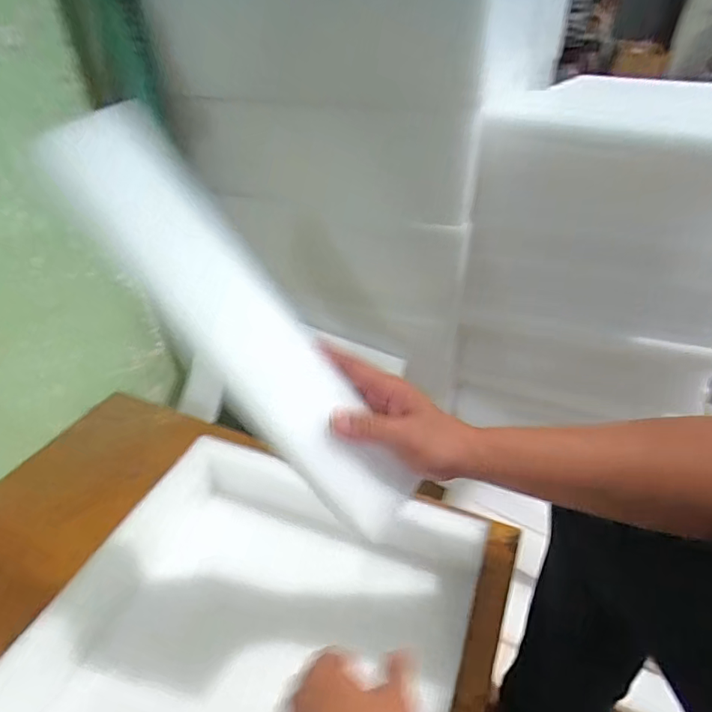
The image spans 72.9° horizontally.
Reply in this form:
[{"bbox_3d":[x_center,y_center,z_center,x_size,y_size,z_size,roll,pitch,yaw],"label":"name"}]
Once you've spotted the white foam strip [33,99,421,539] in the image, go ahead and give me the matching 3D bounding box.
[{"bbox_3d":[-0.076,-0.003,0.361,0.081,0.362,0.026,-35,15,2],"label":"white foam strip"}]

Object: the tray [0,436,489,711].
[{"bbox_3d":[-0.117,0.313,0.514,0.426,0.108,0.406,11,37,17],"label":"tray"}]

